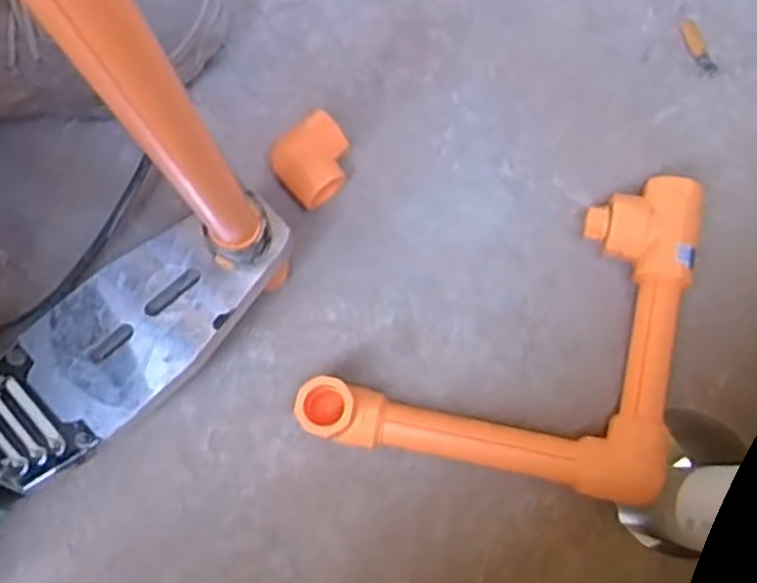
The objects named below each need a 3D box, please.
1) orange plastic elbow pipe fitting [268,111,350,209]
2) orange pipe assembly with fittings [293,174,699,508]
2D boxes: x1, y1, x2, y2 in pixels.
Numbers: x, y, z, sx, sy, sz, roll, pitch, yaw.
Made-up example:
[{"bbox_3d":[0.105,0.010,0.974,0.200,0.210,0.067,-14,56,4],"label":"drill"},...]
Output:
[{"bbox_3d":[-0.042,-0.084,0.527,0.049,0.041,0.047,-36,80,-6],"label":"orange plastic elbow pipe fitting"},{"bbox_3d":[0.078,0.014,0.492,0.211,0.043,0.206,11,78,3],"label":"orange pipe assembly with fittings"}]

